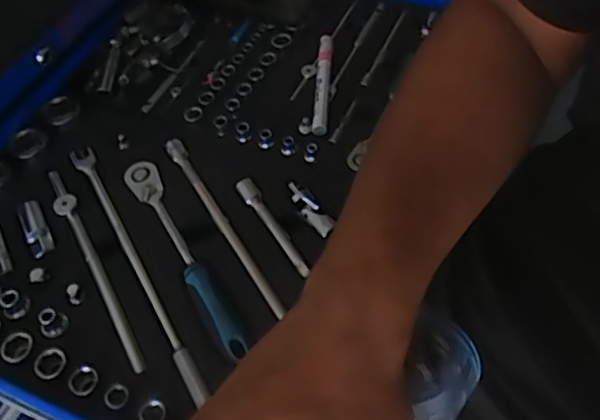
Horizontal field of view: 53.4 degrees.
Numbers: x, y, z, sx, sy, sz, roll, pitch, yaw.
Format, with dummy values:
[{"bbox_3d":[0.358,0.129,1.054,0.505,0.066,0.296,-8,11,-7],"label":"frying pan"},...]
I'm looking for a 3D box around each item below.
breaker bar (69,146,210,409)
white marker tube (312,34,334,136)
[{"bbox_3d":[-0.150,0.040,0.537,0.020,0.016,0.304,-28,57,-15],"label":"breaker bar"},{"bbox_3d":[0.025,-0.137,0.645,0.016,0.018,0.143,2,54,6],"label":"white marker tube"}]

